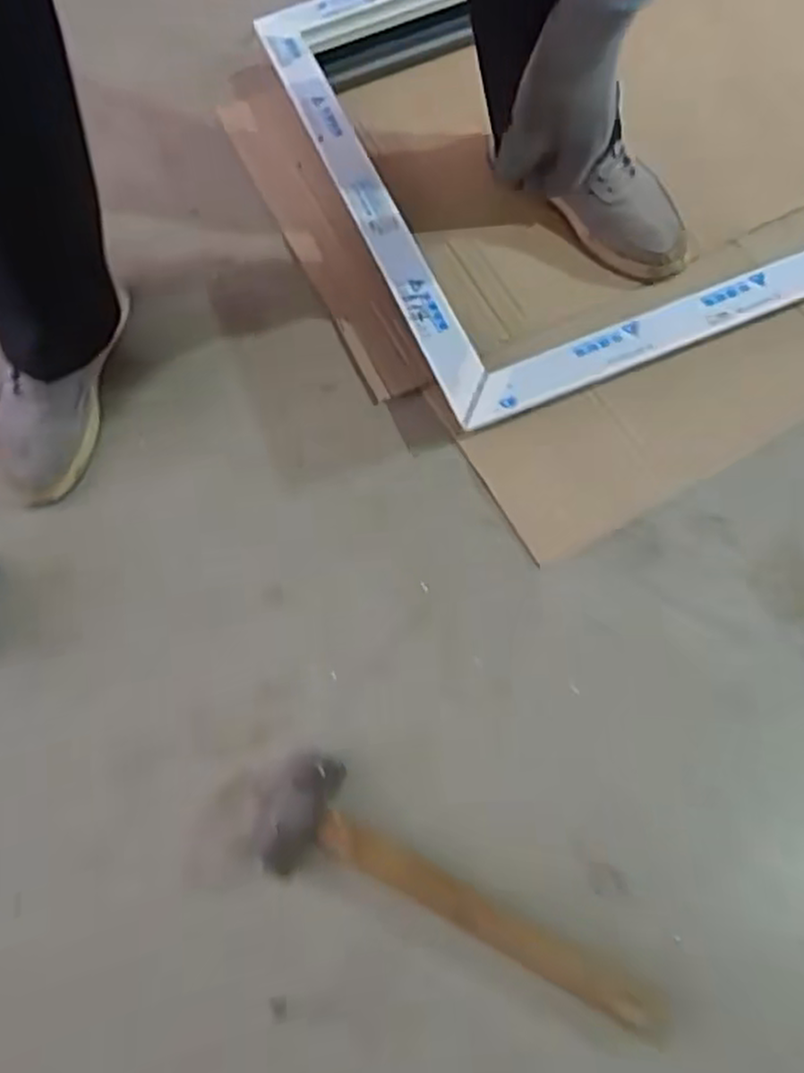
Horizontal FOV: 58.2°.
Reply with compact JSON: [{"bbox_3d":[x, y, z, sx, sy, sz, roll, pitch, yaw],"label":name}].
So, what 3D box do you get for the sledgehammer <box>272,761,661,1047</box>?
[{"bbox_3d":[0.041,0.313,0.603,0.342,0.045,0.094,29,74,11],"label":"sledgehammer"}]

